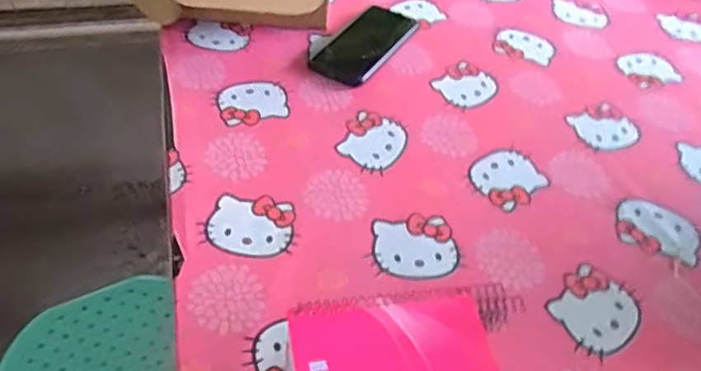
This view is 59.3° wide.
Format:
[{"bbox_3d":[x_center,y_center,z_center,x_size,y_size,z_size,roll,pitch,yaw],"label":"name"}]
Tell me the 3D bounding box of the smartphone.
[{"bbox_3d":[0.023,-0.184,0.788,0.077,0.010,0.171,26,50,18],"label":"smartphone"}]

